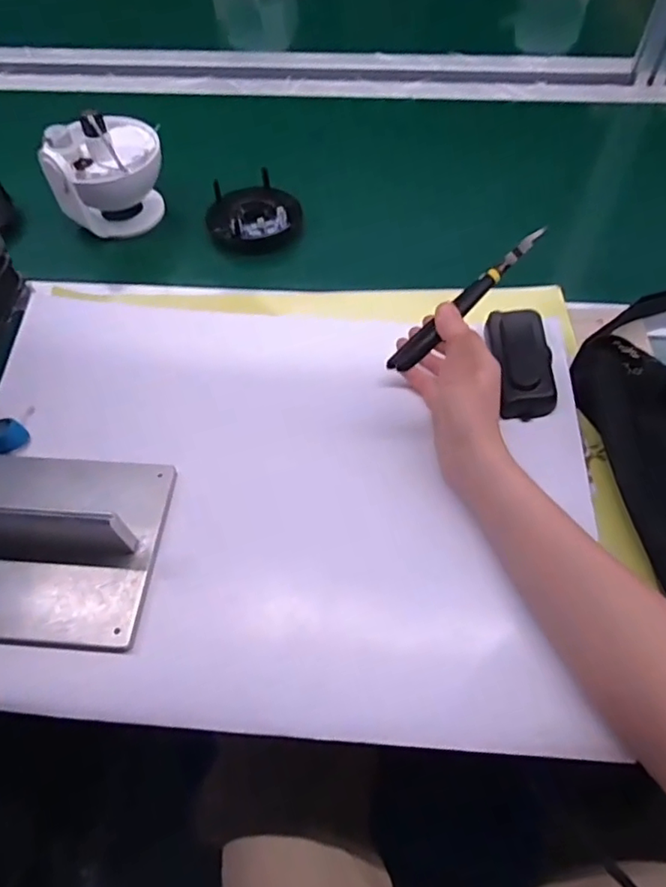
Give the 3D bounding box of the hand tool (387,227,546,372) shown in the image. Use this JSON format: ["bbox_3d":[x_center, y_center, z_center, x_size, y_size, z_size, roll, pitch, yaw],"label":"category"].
[{"bbox_3d":[0.097,-0.105,0.416,0.151,0.014,0.017,-43,67,-3],"label":"hand tool"}]

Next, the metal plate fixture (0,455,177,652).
[{"bbox_3d":[-0.229,0.061,0.399,0.196,0.061,0.142,3,58,3],"label":"metal plate fixture"}]

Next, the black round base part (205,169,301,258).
[{"bbox_3d":[-0.087,-0.251,0.623,0.101,0.035,0.092,0,57,1],"label":"black round base part"}]

